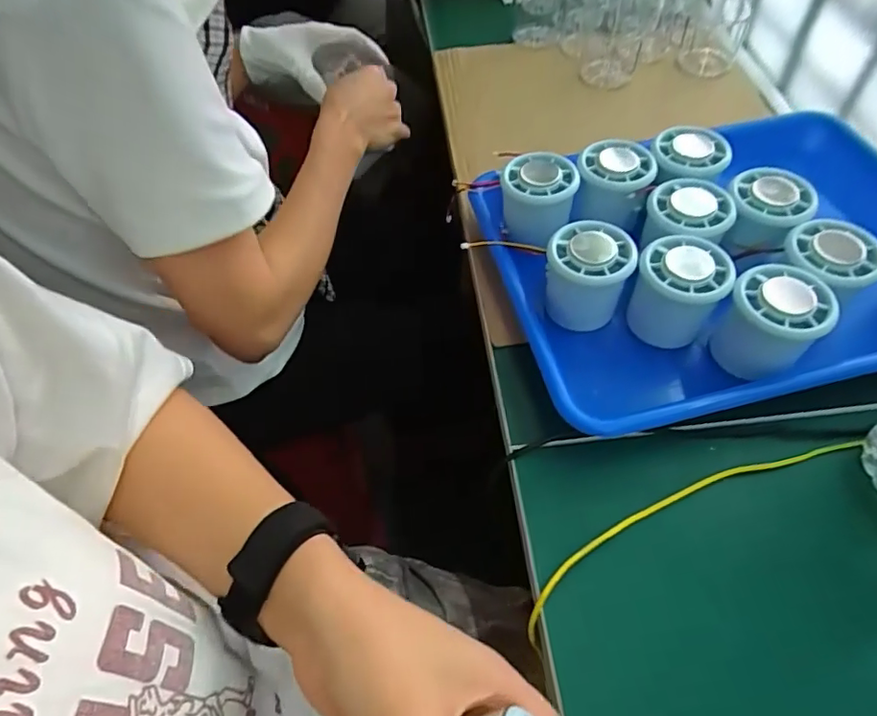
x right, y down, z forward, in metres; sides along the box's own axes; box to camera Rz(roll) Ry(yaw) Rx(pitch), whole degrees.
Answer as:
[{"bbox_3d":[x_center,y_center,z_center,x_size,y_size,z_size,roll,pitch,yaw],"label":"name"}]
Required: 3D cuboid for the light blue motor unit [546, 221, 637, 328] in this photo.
[{"bbox_3d":[0.101,-0.056,0.379,0.052,0.060,0.045,14,58,10],"label":"light blue motor unit"}]

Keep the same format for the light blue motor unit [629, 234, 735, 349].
[{"bbox_3d":[0.159,-0.043,0.371,0.057,0.061,0.052,24,61,16],"label":"light blue motor unit"}]

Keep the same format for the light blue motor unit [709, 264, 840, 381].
[{"bbox_3d":[0.210,-0.021,0.352,0.055,0.058,0.053,-1,57,1],"label":"light blue motor unit"}]

